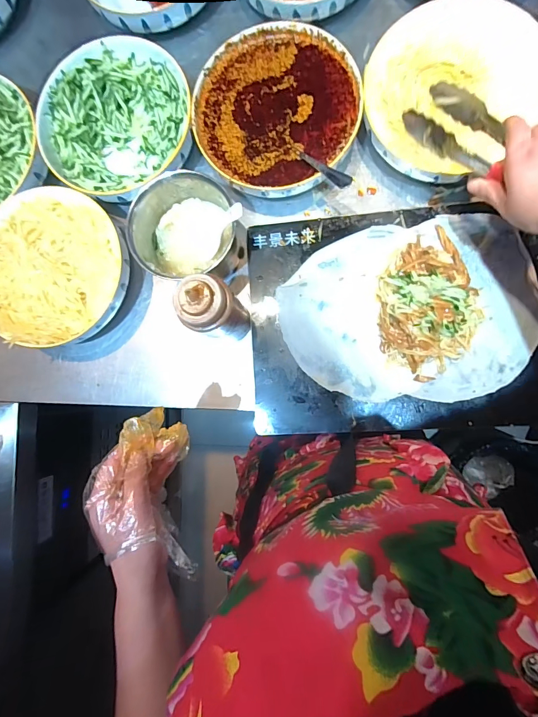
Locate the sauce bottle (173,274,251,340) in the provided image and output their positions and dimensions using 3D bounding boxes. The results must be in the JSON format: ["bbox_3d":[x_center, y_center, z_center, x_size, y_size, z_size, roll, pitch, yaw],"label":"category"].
[{"bbox_3d":[-0.064,-0.059,0.454,0.053,0.160,0.058,0,90,9],"label":"sauce bottle"}]

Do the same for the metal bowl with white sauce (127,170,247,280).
[{"bbox_3d":[-0.115,-0.187,0.509,0.134,0.073,0.138,-14,88,8],"label":"metal bowl with white sauce"}]

